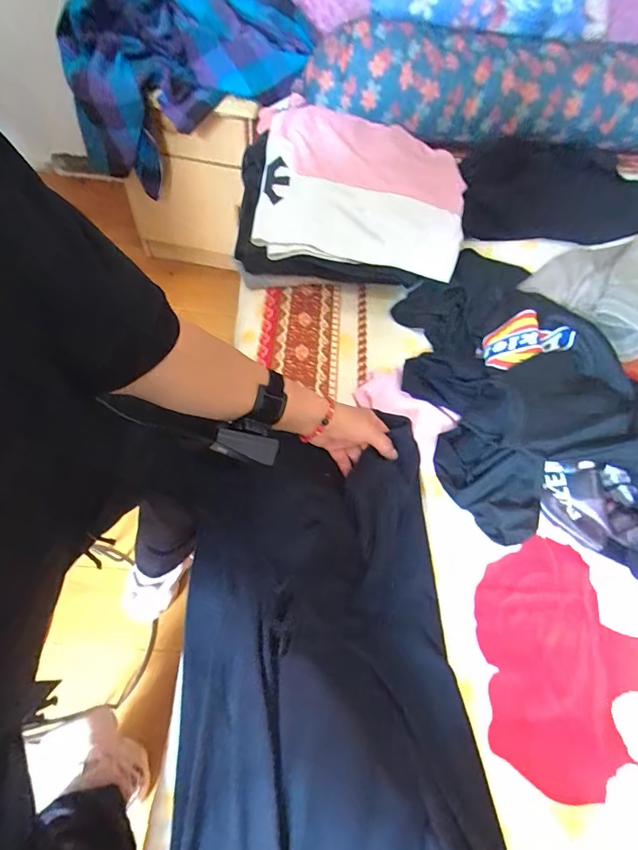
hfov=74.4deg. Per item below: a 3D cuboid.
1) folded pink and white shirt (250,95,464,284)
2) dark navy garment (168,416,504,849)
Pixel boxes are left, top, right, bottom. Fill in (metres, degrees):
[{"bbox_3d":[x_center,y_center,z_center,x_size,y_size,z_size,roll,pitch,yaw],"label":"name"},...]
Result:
[{"bbox_3d":[0.067,-0.382,0.677,0.334,0.060,0.307,8,71,-6],"label":"folded pink and white shirt"},{"bbox_3d":[0.019,0.296,0.403,0.328,0.050,0.617,-9,62,-9],"label":"dark navy garment"}]

